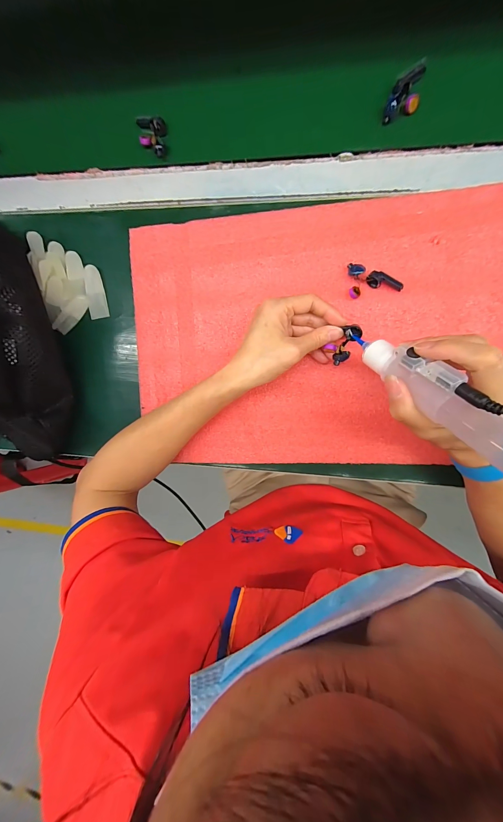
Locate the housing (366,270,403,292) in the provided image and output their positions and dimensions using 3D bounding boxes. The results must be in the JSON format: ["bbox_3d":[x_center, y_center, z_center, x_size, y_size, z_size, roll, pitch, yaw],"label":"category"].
[{"bbox_3d":[0.131,-0.127,0.278,0.034,0.012,0.013,24,99,5],"label":"housing"}]

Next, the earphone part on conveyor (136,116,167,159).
[{"bbox_3d":[-0.108,-0.295,0.307,0.031,0.013,0.040,1,96,8],"label":"earphone part on conveyor"}]

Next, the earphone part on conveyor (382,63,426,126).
[{"bbox_3d":[0.147,-0.304,0.268,0.028,0.012,0.046,13,97,7],"label":"earphone part on conveyor"}]

